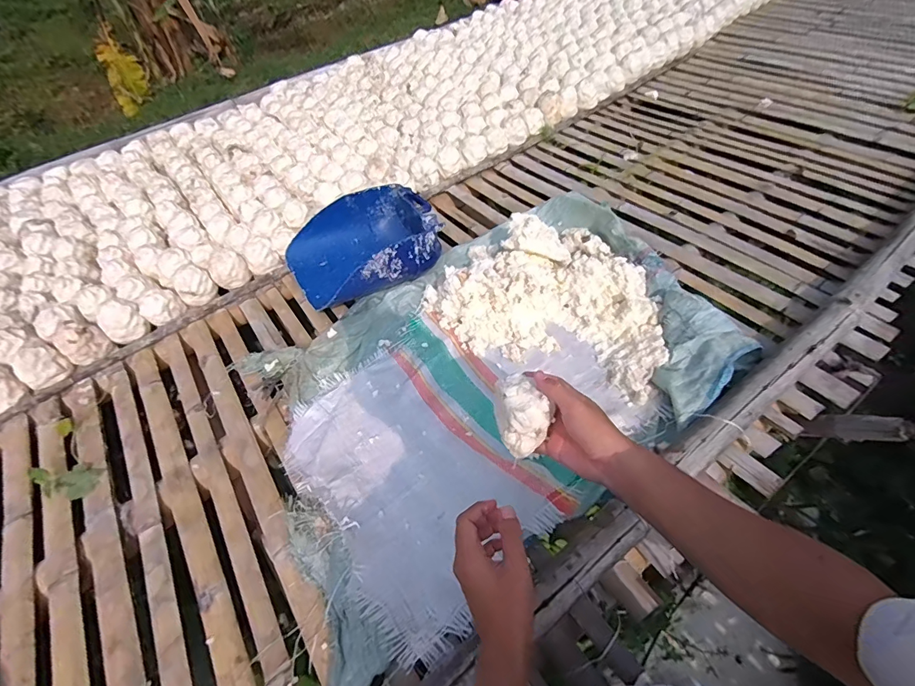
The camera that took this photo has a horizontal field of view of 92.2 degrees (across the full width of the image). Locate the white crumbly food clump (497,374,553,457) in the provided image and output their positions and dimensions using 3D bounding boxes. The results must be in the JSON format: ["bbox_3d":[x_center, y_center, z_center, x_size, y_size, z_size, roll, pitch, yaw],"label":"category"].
[{"bbox_3d":[0.079,0.082,0.538,0.059,0.039,0.096,-4,53,1],"label":"white crumbly food clump"}]

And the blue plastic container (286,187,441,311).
[{"bbox_3d":[-0.222,-0.225,1.054,0.342,0.150,0.290,-31,55,-18],"label":"blue plastic container"}]

